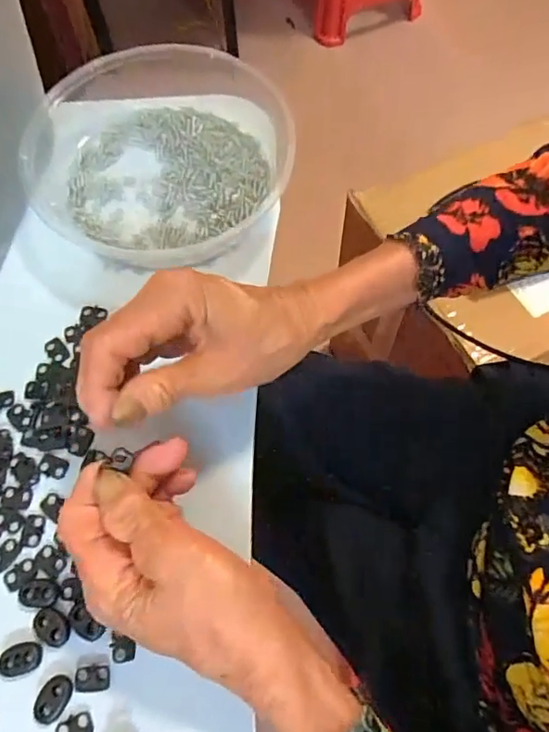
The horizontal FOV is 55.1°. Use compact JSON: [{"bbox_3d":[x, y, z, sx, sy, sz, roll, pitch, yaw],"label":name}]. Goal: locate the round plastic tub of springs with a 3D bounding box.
[{"bbox_3d":[-0.094,-0.159,0.385,0.202,0.052,0.180,15,67,5],"label":"round plastic tub of springs"}]

